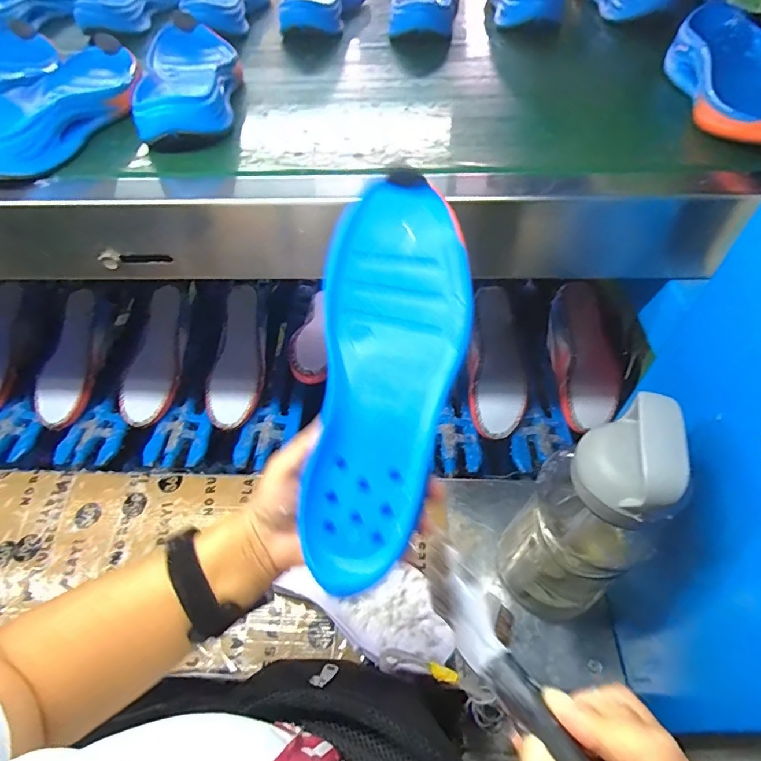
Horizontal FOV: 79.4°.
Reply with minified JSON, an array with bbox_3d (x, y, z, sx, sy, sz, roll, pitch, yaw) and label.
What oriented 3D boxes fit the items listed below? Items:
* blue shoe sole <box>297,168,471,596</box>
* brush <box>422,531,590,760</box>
[{"bbox_3d":[0.002,0.000,0.304,0.091,0.031,0.257,9,86,8],"label":"blue shoe sole"},{"bbox_3d":[0.069,0.143,0.171,0.018,0.020,0.177,-25,47,-16],"label":"brush"}]

